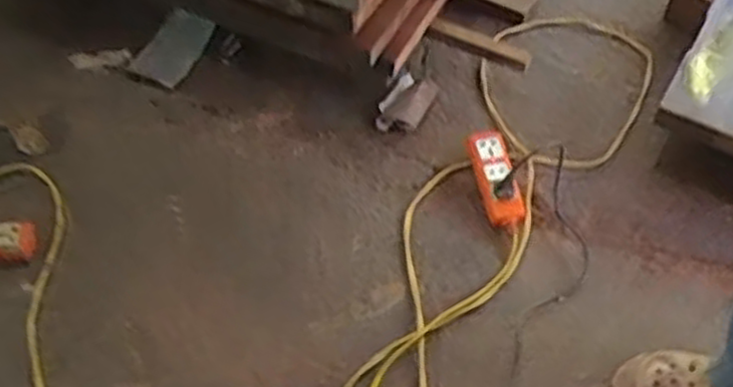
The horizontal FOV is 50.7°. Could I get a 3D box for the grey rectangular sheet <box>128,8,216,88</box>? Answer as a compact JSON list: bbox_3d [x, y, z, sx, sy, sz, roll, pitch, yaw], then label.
[{"bbox_3d":[-0.346,-0.266,1.397,0.094,0.020,0.149,35,69,2],"label":"grey rectangular sheet"}]

